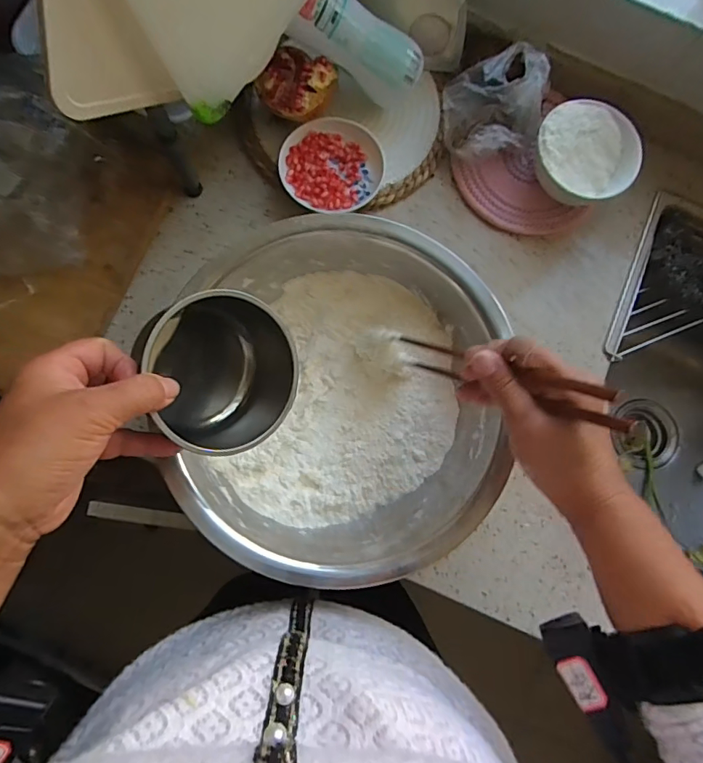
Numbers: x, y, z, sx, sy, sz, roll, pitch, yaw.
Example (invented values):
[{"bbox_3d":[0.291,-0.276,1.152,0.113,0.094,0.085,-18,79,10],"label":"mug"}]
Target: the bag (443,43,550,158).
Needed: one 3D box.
[{"bbox_3d":[0.156,-0.309,0.528,0.101,0.084,0.113,-5,82,-4],"label":"bag"}]

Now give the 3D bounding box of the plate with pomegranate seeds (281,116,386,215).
[{"bbox_3d":[-0.021,-0.241,0.535,0.110,0.021,0.114,0,82,-3],"label":"plate with pomegranate seeds"}]

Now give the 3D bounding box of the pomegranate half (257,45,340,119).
[{"bbox_3d":[-0.057,-0.317,0.518,0.072,0.049,0.078,0,82,-3],"label":"pomegranate half"}]

